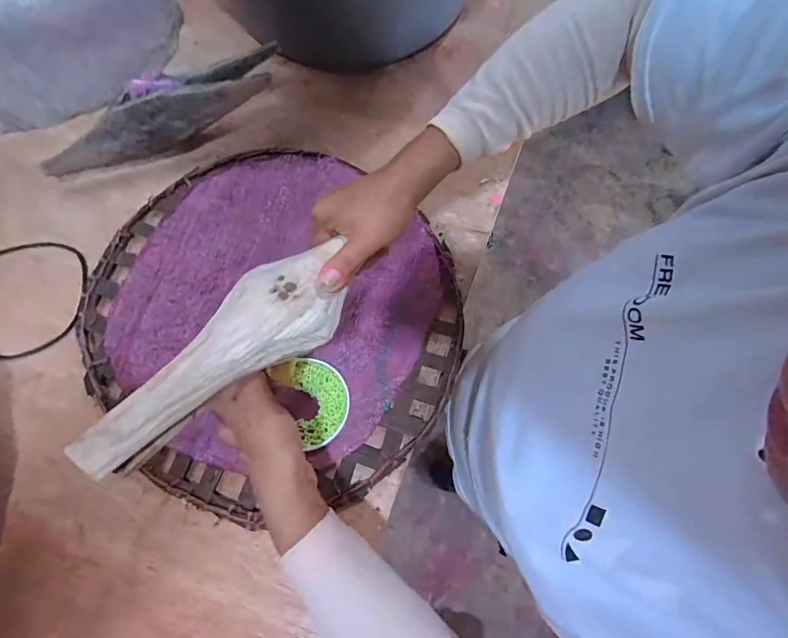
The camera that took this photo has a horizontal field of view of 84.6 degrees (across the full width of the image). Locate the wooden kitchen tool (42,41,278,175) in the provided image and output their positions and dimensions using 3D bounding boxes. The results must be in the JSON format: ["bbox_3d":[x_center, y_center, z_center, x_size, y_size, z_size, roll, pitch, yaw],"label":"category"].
[{"bbox_3d":[-0.256,-0.223,0.488,0.267,0.071,0.058,-22,75,-6],"label":"wooden kitchen tool"}]

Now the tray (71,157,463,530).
[{"bbox_3d":[-0.125,-0.003,0.453,0.381,0.016,0.370,0,73,0],"label":"tray"}]

